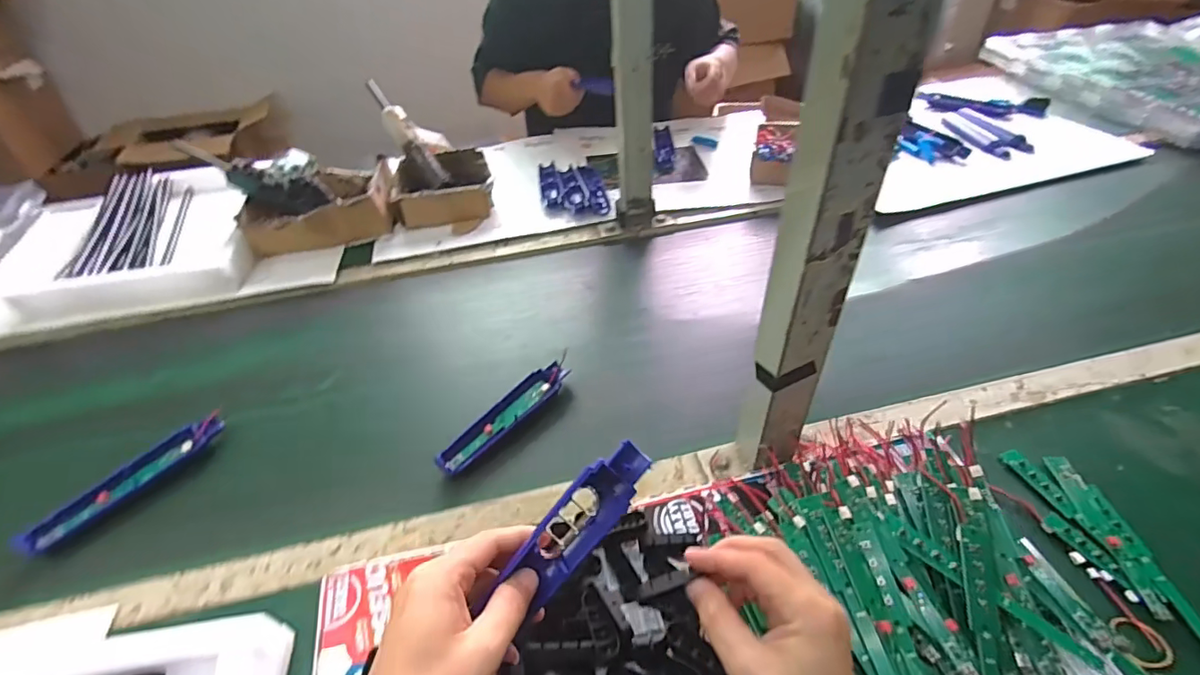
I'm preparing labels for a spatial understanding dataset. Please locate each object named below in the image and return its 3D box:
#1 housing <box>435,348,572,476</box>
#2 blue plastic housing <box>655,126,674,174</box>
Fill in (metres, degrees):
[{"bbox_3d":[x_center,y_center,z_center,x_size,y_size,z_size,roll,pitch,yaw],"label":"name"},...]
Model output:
[{"bbox_3d":[-0.096,0.082,0.570,0.038,0.025,0.178,31,53,31],"label":"housing"},{"bbox_3d":[0.123,-0.367,1.023,0.036,0.030,0.158,1,43,5],"label":"blue plastic housing"}]

